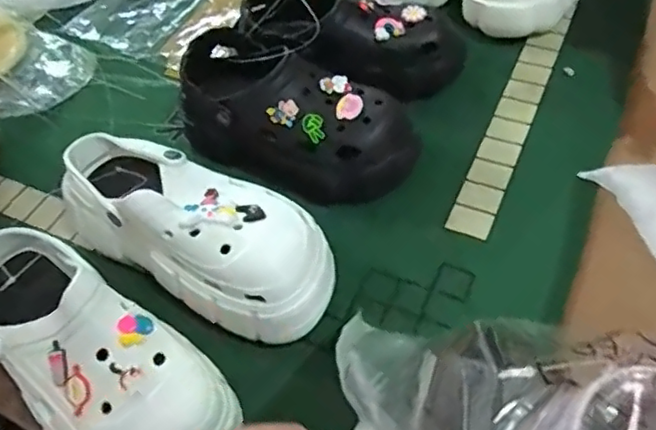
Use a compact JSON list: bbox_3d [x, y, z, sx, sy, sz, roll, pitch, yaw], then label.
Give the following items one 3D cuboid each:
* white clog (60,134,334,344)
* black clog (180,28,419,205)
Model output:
[{"bbox_3d":[-0.114,0.011,0.526,0.260,0.100,0.110,25,59,21],"label":"white clog"},{"bbox_3d":[-0.042,-0.088,0.597,0.236,0.098,0.115,20,57,18],"label":"black clog"}]

